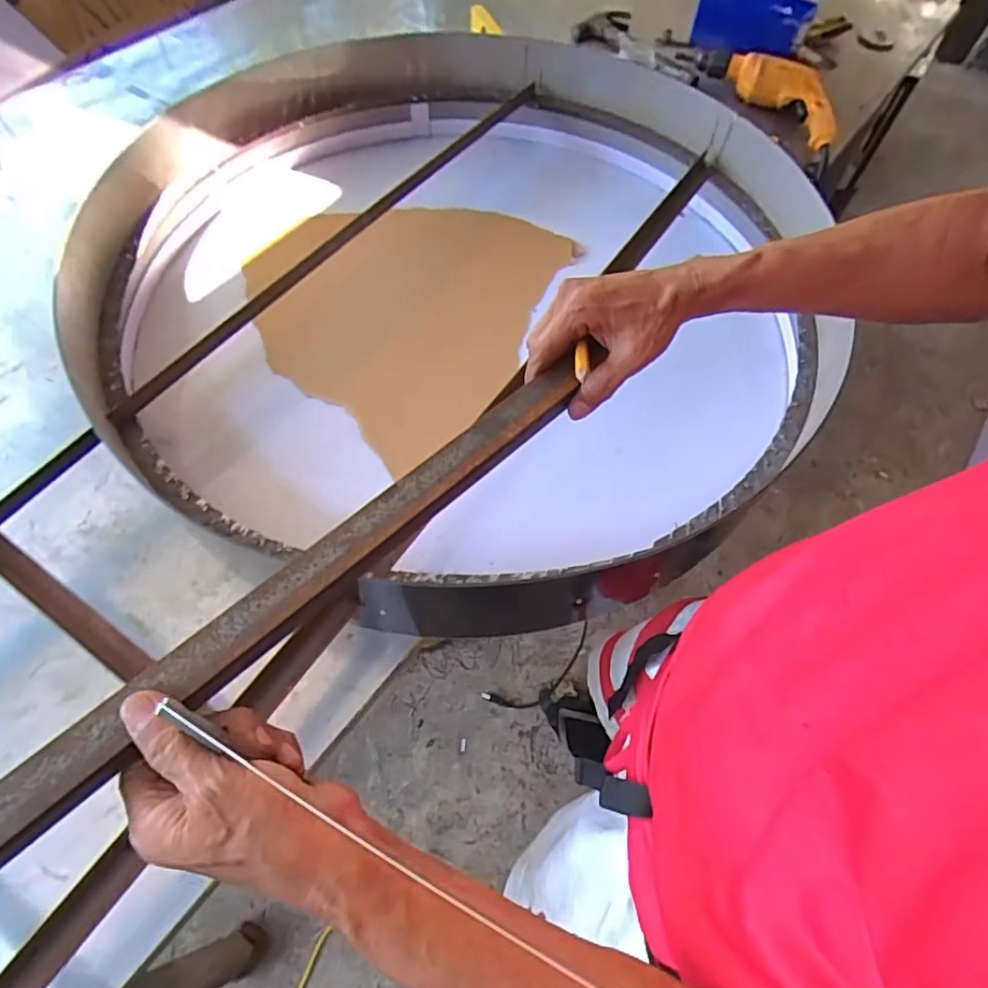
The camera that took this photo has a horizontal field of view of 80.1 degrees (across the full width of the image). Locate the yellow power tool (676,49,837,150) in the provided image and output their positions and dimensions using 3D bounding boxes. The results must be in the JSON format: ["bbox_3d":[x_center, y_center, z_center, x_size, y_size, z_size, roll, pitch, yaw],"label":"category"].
[{"bbox_3d":[0.518,-0.771,1.106,0.126,0.061,0.342,-36,69,-19],"label":"yellow power tool"}]

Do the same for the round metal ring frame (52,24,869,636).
[{"bbox_3d":[-0.038,-0.327,0.767,0.942,0.132,0.944,1,62,-2],"label":"round metal ring frame"}]

